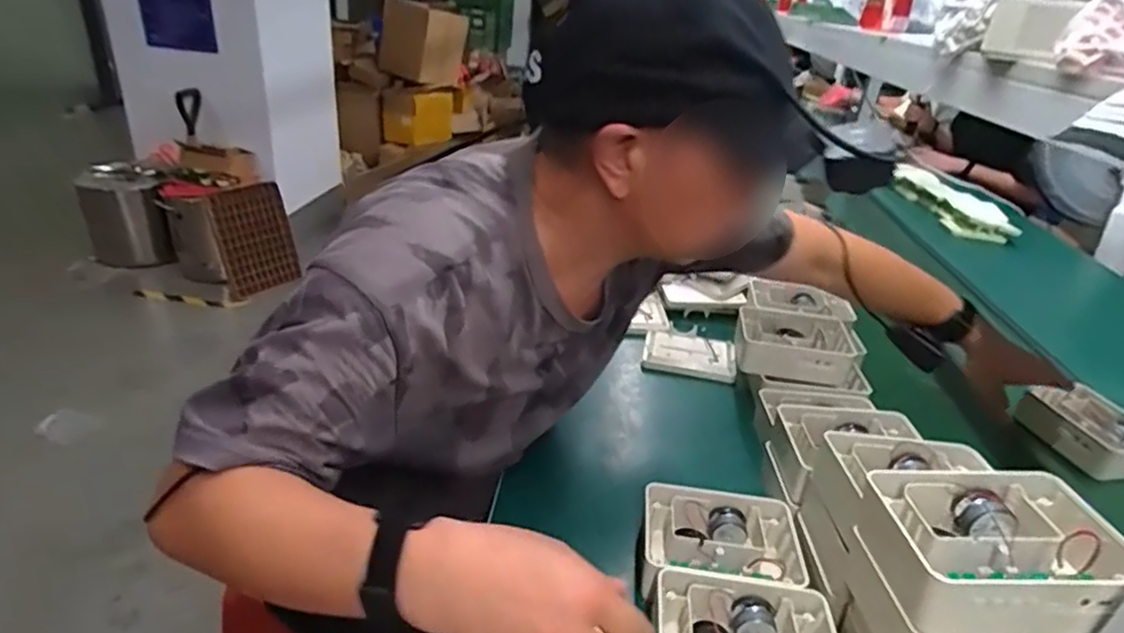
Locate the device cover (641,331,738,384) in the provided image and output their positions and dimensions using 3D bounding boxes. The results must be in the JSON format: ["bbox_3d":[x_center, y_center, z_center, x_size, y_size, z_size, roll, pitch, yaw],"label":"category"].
[{"bbox_3d":[0.190,0.057,0.949,0.132,0.022,0.099,9,28,6],"label":"device cover"}]

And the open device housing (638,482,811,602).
[{"bbox_3d":[0.147,0.221,0.601,0.144,0.050,0.109,7,28,2],"label":"open device housing"}]

